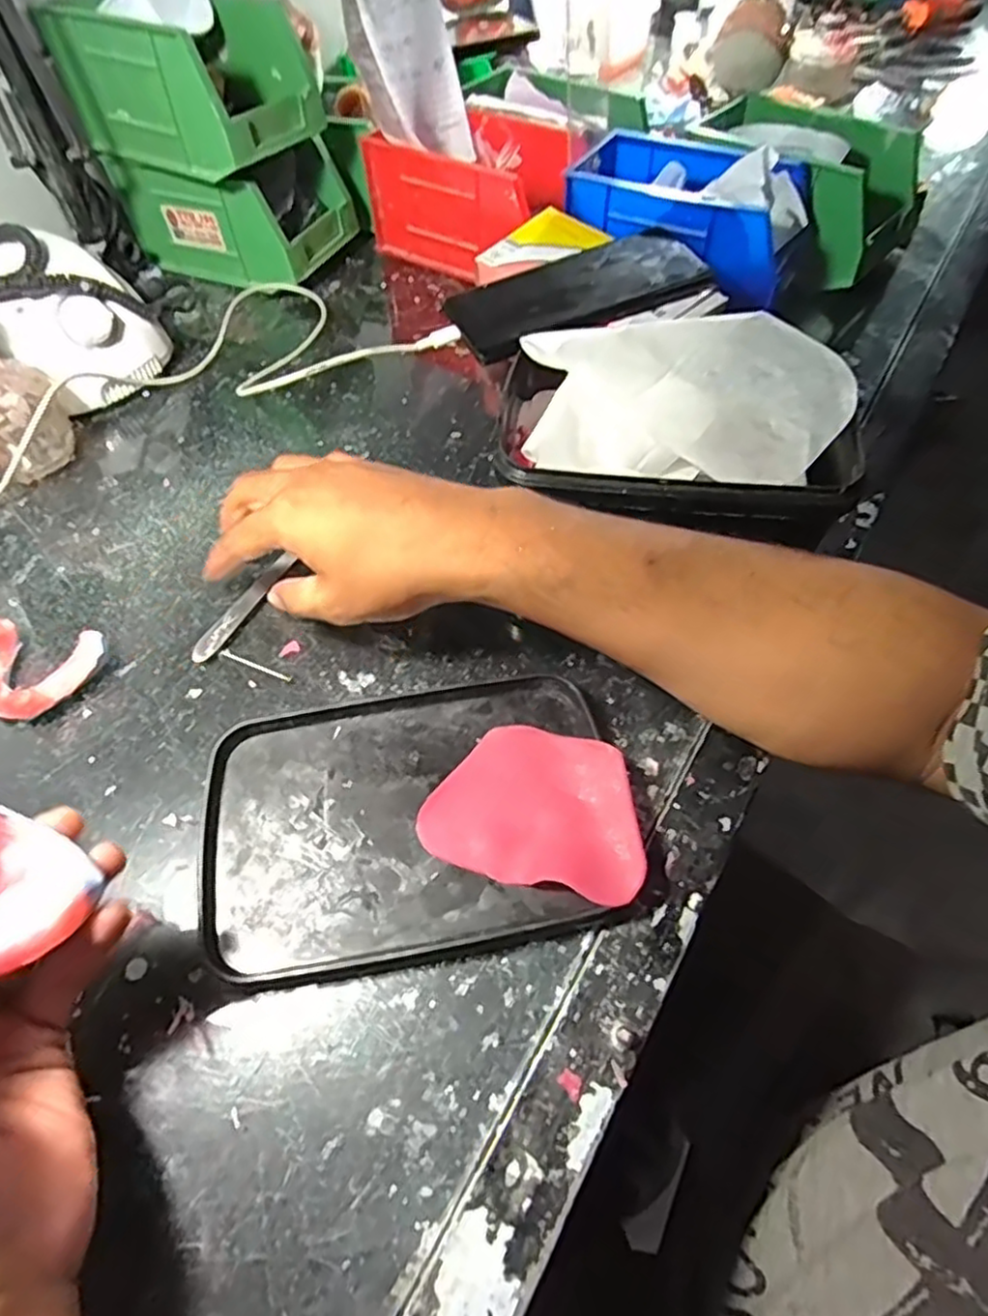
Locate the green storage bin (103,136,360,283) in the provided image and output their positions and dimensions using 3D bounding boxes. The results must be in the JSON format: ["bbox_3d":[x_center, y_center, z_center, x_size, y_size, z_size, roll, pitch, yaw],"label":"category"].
[{"bbox_3d":[-0.217,-0.380,0.578,0.168,0.083,0.102,19,58,14],"label":"green storage bin"}]

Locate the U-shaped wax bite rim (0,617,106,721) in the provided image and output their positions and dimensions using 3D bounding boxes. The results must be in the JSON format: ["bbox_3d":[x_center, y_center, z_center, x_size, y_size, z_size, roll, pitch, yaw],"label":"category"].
[{"bbox_3d":[-0.236,0.007,0.349,0.060,0.023,0.051,4,55,4],"label":"U-shaped wax bite rim"}]

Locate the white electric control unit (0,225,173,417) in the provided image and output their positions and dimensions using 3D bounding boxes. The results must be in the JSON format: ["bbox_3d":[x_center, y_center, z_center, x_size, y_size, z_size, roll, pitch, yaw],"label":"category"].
[{"bbox_3d":[-0.298,-0.235,0.481,0.107,0.085,0.102,22,58,16],"label":"white electric control unit"}]

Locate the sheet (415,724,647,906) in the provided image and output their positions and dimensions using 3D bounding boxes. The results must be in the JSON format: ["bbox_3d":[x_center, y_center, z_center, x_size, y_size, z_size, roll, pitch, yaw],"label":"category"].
[{"bbox_3d":[0.020,0.065,0.302,0.094,0.018,0.069,16,57,12],"label":"sheet"}]

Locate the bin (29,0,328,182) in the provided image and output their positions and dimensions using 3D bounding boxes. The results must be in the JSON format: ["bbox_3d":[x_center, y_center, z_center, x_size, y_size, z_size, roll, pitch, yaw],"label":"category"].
[{"bbox_3d":[-0.223,-0.428,0.502,0.170,0.079,0.095,26,60,18],"label":"bin"}]

